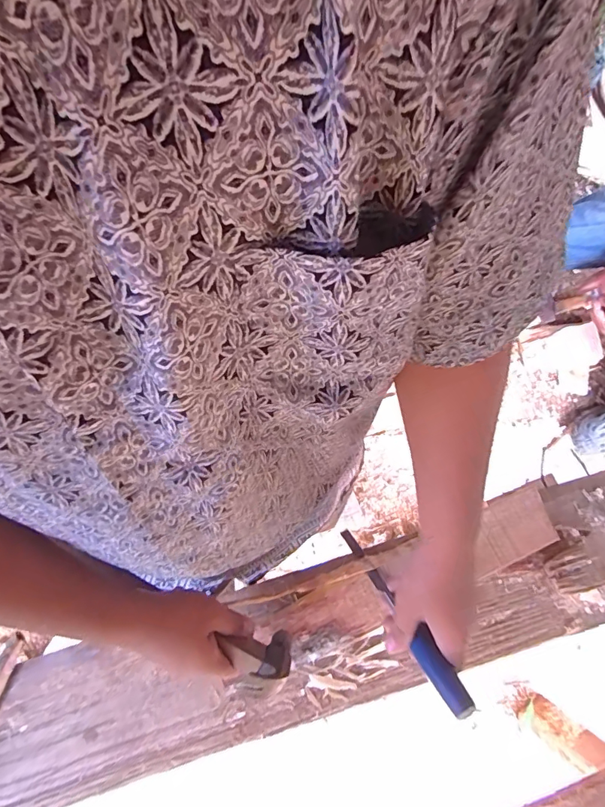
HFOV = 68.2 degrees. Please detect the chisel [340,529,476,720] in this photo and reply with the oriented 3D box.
[{"bbox_3d":[0.097,0.213,0.477,0.022,0.026,0.228,-26,35,-10],"label":"chisel"}]

